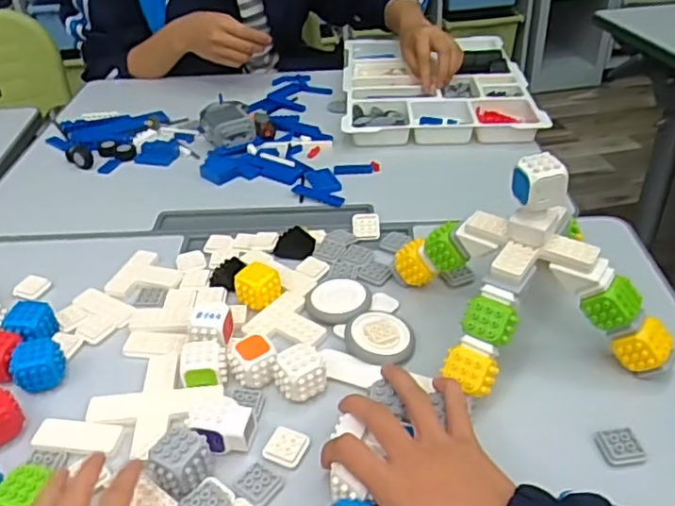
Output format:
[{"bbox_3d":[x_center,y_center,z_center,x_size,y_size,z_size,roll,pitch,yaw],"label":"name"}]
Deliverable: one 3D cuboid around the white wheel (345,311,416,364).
[{"bbox_3d":[0.037,0.070,0.538,0.055,0.014,0.051,32,52,21],"label":"white wheel"}]

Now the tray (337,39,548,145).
[{"bbox_3d":[0.144,-0.261,0.977,0.262,0.034,0.361,-1,36,2],"label":"tray"}]

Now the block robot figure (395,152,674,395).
[{"bbox_3d":[0.152,-0.003,0.500,0.169,0.143,0.159,-7,36,-5],"label":"block robot figure"}]

